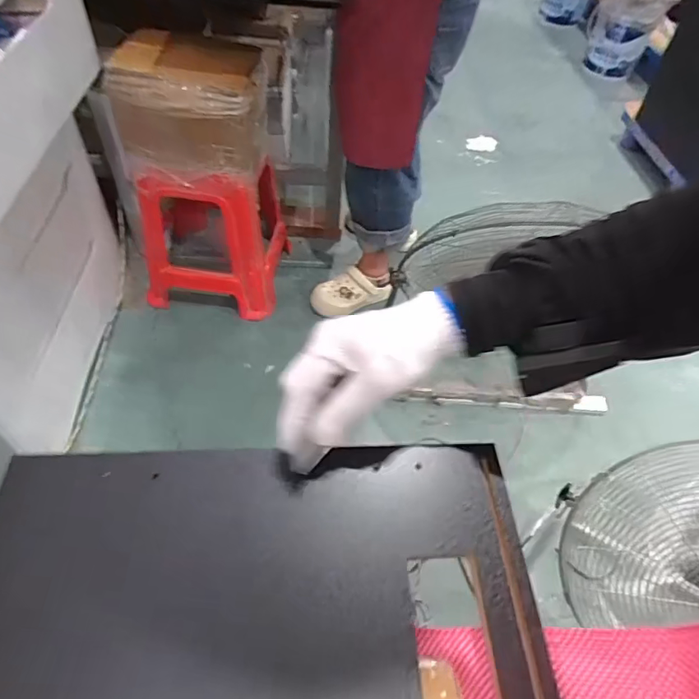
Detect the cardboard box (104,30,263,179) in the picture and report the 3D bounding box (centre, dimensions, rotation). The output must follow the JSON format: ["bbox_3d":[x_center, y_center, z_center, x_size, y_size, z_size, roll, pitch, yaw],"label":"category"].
[{"bbox_3d":[-0.352,-0.537,1.147,0.304,0.229,0.211,6,53,-1],"label":"cardboard box"}]

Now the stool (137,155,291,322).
[{"bbox_3d":[-0.378,-0.376,1.446,0.359,0.411,0.375,5,53,-2],"label":"stool"}]

